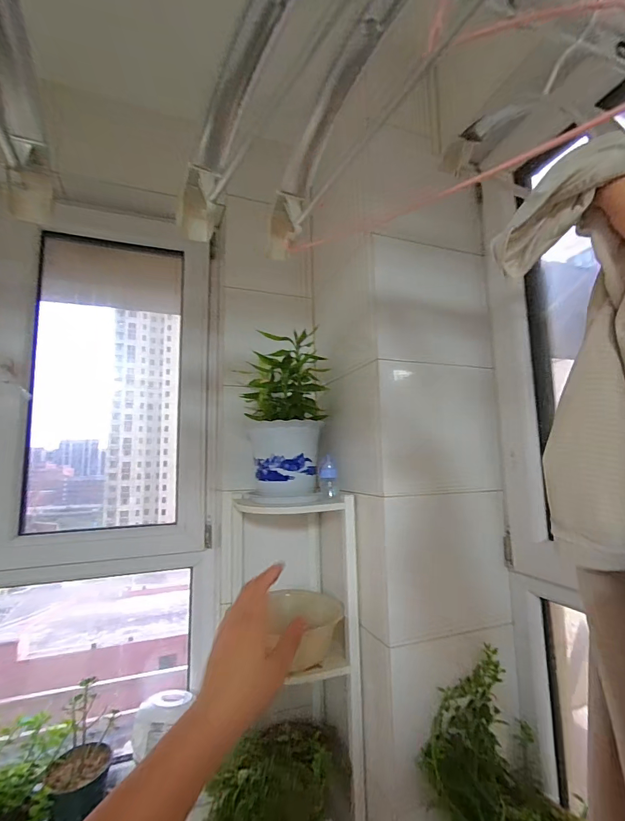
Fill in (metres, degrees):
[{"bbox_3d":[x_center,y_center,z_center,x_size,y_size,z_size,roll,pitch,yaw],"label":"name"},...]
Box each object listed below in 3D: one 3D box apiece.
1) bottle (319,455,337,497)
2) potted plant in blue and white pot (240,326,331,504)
[{"bbox_3d":[0.041,0.167,0.967,0.046,0.097,0.048,-1,-7,1],"label":"bottle"},{"bbox_3d":[-0.075,0.020,1.037,0.209,0.427,0.209,-1,-7,-4],"label":"potted plant in blue and white pot"}]

